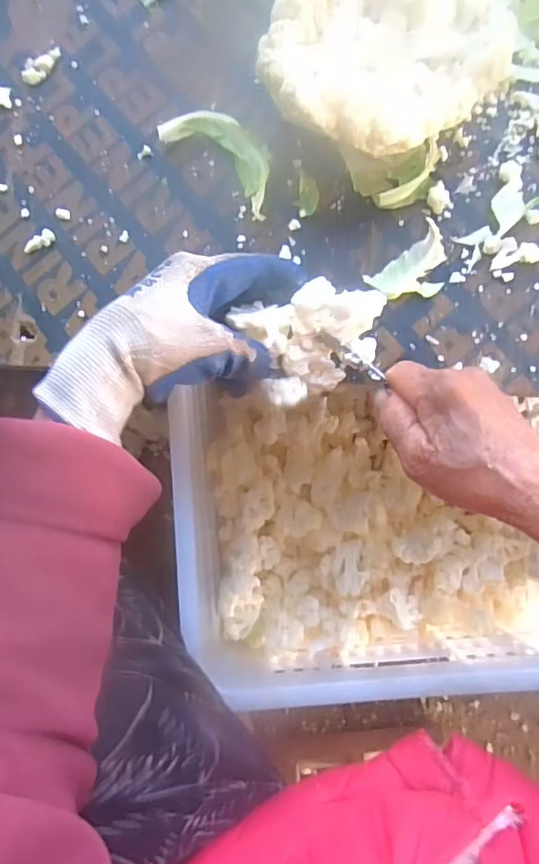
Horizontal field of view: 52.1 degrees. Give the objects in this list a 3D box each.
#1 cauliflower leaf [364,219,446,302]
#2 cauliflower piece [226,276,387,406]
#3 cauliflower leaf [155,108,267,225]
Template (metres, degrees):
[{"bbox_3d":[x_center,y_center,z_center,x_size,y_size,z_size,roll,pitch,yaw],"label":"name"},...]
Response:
[{"bbox_3d":[0.104,-0.116,0.386,0.042,0.007,0.061,39,88,7],"label":"cauliflower leaf"},{"bbox_3d":[0.028,-0.062,0.347,0.083,0.042,0.064,-25,83,1],"label":"cauliflower piece"},{"bbox_3d":[-0.029,-0.200,0.402,0.046,0.019,0.107,-43,75,-9],"label":"cauliflower leaf"}]

